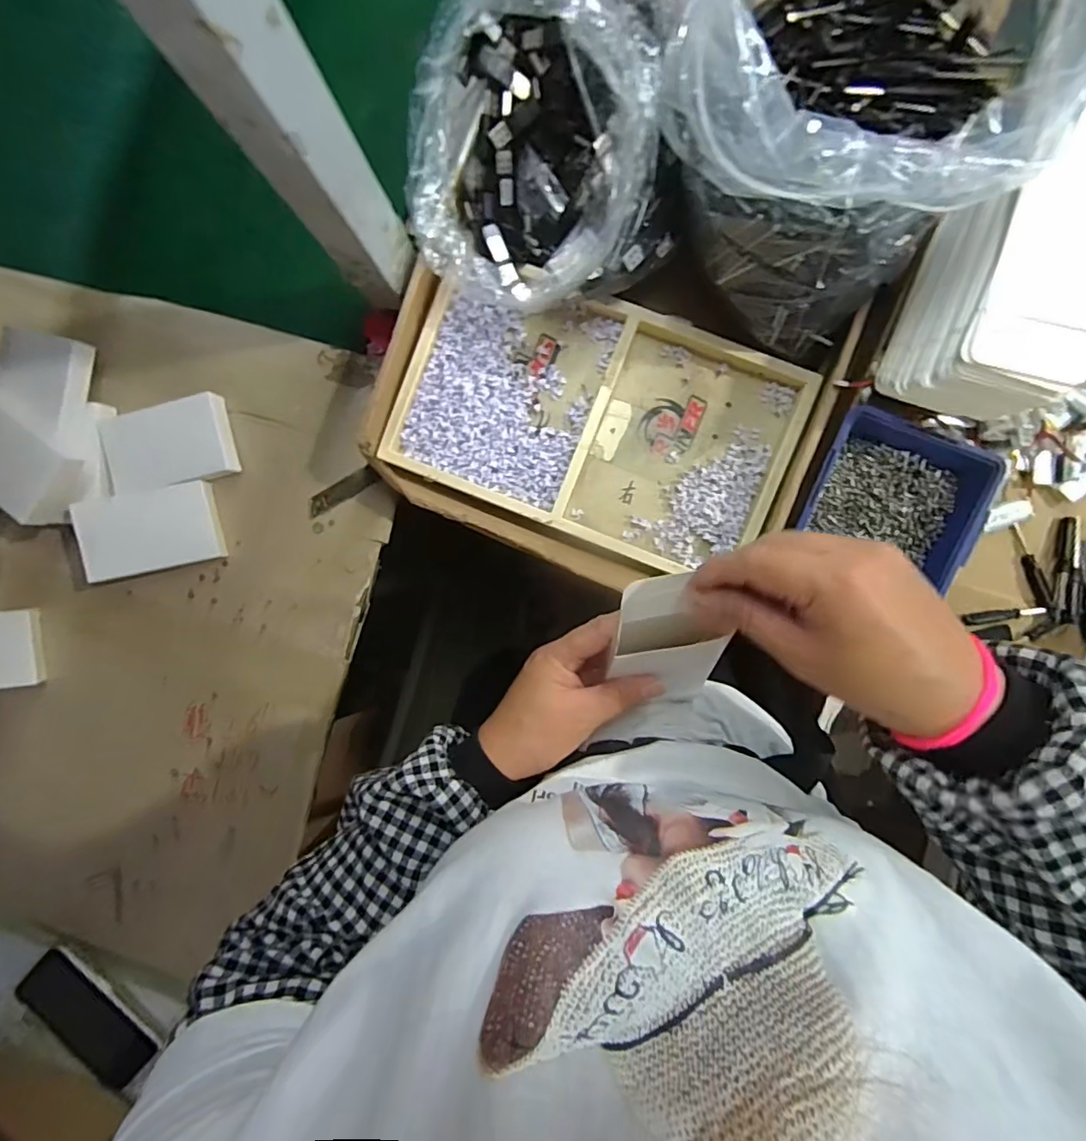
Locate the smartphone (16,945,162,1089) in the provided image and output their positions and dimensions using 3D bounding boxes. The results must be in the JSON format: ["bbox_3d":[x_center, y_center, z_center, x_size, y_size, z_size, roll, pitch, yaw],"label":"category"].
[{"bbox_3d":[-0.455,0.449,0.546,0.146,0.011,0.068,44,93,1],"label":"smartphone"}]

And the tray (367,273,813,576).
[{"bbox_3d":[0.044,-0.127,0.467,0.317,0.030,0.184,22,93,2],"label":"tray"}]

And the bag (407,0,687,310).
[{"bbox_3d":[-0.002,-0.308,0.403,0.196,0.123,0.186,-10,91,3],"label":"bag"}]

